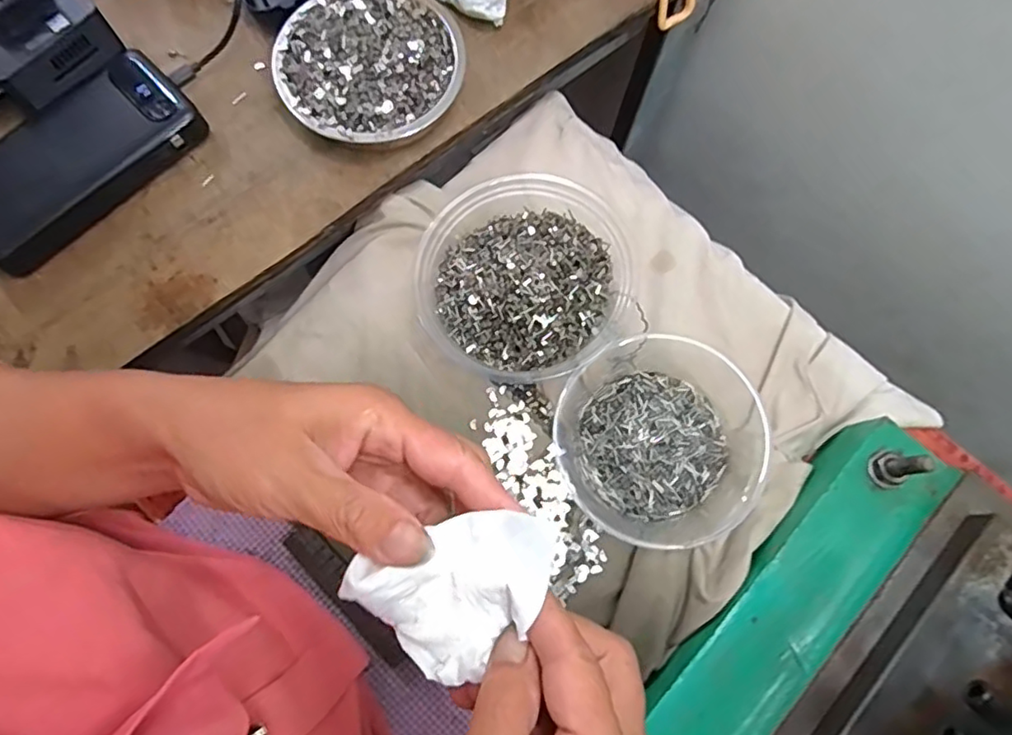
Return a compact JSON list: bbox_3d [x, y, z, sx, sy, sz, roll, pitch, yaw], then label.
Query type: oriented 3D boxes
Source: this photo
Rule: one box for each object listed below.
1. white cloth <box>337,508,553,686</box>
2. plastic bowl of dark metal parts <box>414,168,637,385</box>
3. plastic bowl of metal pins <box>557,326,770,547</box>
[{"bbox_3d":[-0.014,0.075,0.208,0.066,0.015,0.058,-34,104,-2],"label":"white cloth"},{"bbox_3d":[0.015,-0.053,0.388,0.135,0.058,0.124,0,75,-1],"label":"plastic bowl of dark metal parts"},{"bbox_3d":[0.101,0.040,0.375,0.141,0.048,0.124,-34,79,-9],"label":"plastic bowl of metal pins"}]

